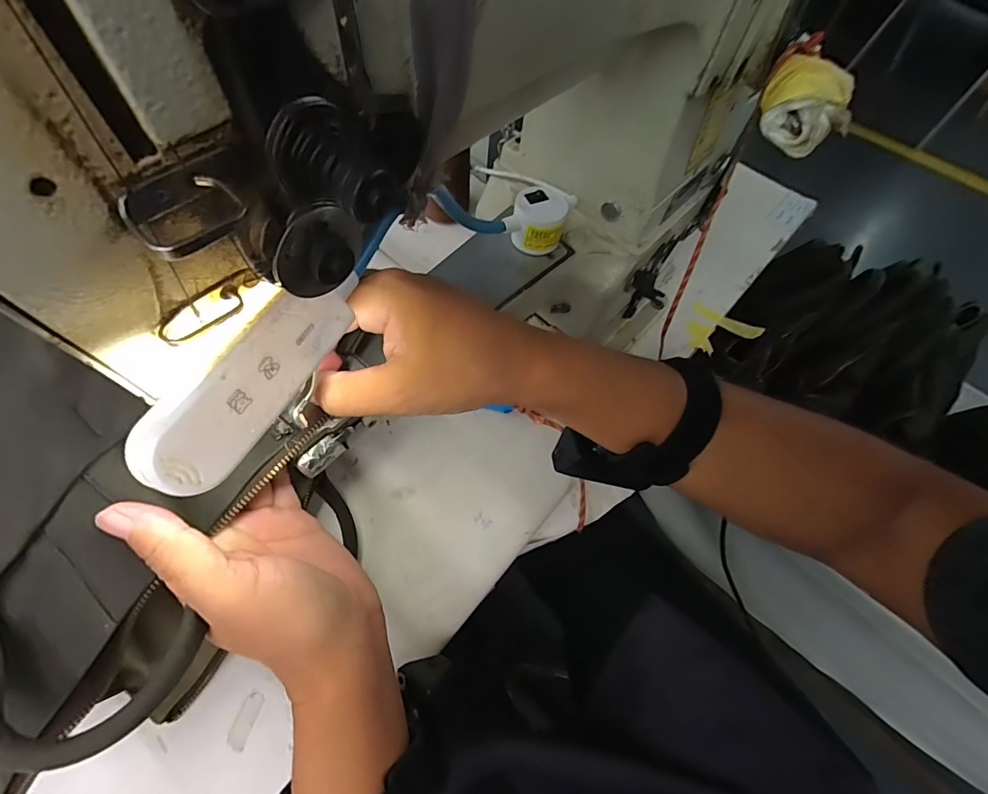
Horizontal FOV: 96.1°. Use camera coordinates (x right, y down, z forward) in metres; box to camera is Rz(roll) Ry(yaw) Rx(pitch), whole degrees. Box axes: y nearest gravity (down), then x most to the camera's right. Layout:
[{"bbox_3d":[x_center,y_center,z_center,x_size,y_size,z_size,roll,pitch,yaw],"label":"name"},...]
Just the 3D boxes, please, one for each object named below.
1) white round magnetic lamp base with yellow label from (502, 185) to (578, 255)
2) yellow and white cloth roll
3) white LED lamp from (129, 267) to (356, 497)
[{"bbox_3d":[0.032,-0.127,0.314,0.038,0.030,0.043,21,63,8],"label":"white round magnetic lamp base with yellow label"},{"bbox_3d":[0.157,-0.146,0.222,0.040,0.027,0.035,25,62,12],"label":"yellow and white cloth roll"},{"bbox_3d":[-0.072,-0.006,0.133,0.012,0.025,0.076,7,55,34],"label":"white LED lamp"}]

